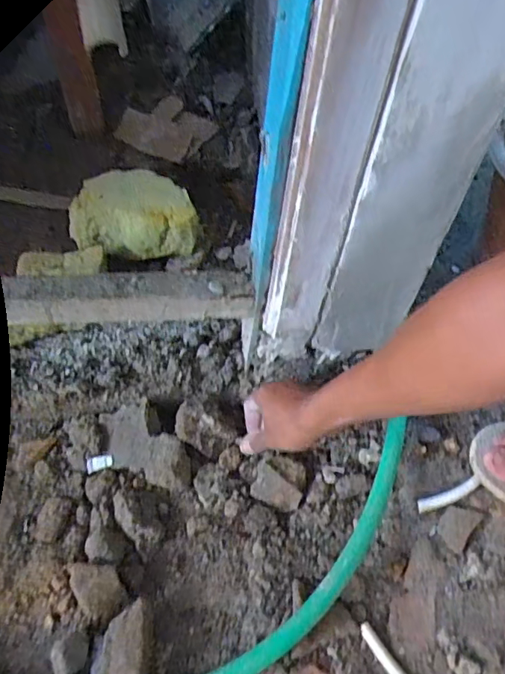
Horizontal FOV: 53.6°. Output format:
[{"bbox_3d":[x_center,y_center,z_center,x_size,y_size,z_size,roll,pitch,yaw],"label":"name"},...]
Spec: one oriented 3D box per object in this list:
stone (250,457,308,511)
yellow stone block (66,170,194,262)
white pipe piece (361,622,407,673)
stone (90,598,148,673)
[{"bbox_3d":[0.030,0.154,0.537,0.053,0.025,0.049,2,54,-2],"label":"stone"},{"bbox_3d":[-0.171,-0.184,0.728,0.174,0.068,0.113,1,52,-5],"label":"yellow stone block"},{"bbox_3d":[0.122,0.292,0.452,0.012,0.007,0.066,-29,61,-22],"label":"white pipe piece"},{"bbox_3d":[-0.115,0.274,0.449,0.048,0.023,0.063,3,54,-1],"label":"stone"}]

